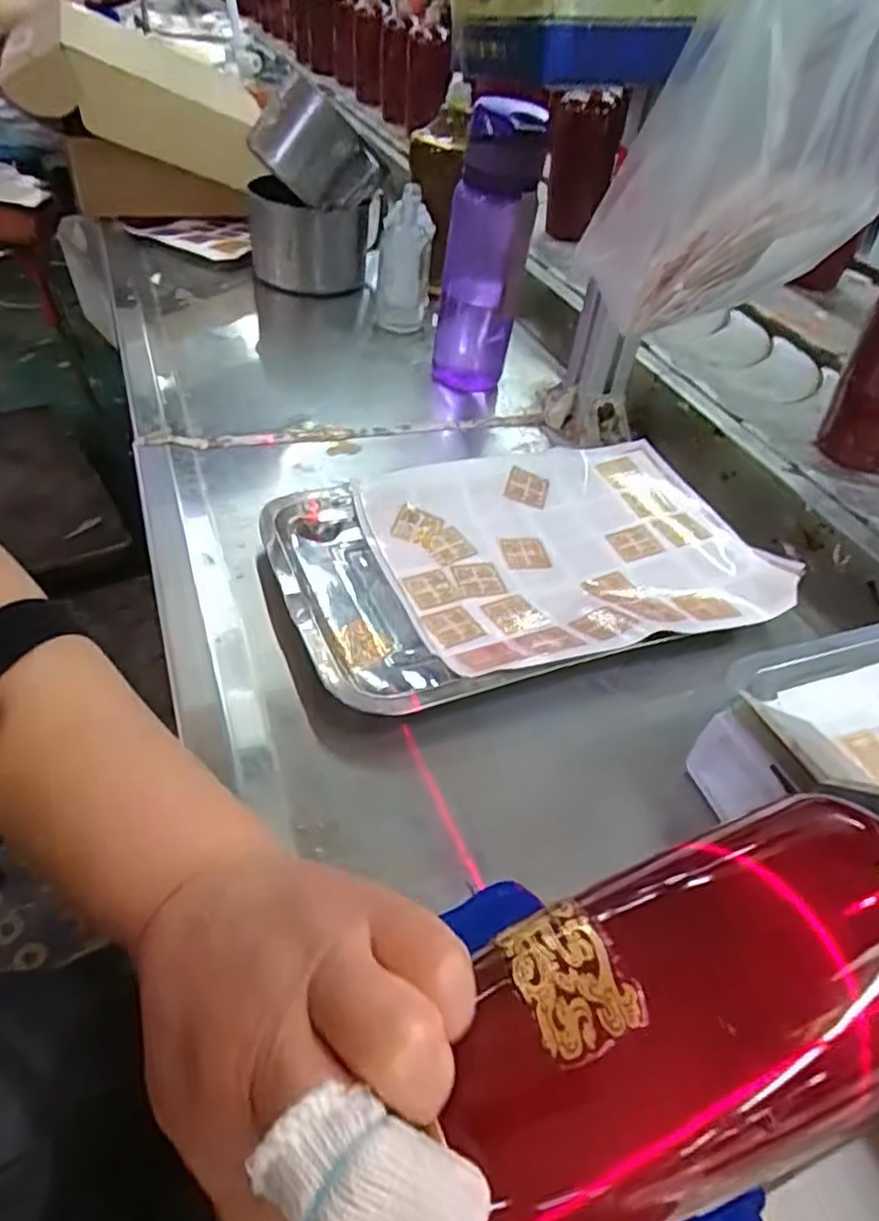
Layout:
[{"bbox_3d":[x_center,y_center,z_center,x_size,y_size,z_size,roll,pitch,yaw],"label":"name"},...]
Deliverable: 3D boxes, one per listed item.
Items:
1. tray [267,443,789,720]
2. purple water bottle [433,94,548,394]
[{"bbox_3d":[0.060,-0.043,0.494,0.331,0.027,0.214,-13,48,-19],"label":"tray"},{"bbox_3d":[0.040,-0.314,0.638,0.076,0.238,0.064,6,45,-1],"label":"purple water bottle"}]

